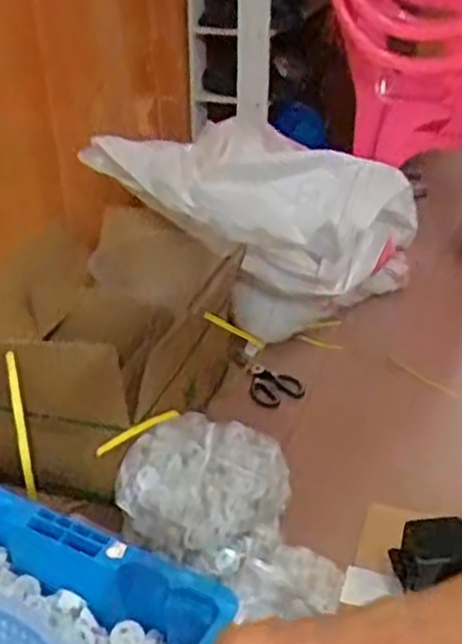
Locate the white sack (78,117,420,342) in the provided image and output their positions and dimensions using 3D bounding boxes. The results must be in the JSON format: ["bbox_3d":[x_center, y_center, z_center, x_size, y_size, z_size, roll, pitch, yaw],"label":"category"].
[{"bbox_3d":[0.081,-0.142,1.427,0.624,0.450,0.247,-8,31,-10],"label":"white sack"}]

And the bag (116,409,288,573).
[{"bbox_3d":[-0.039,0.234,1.096,0.224,0.131,0.167,5,31,11],"label":"bag"}]

